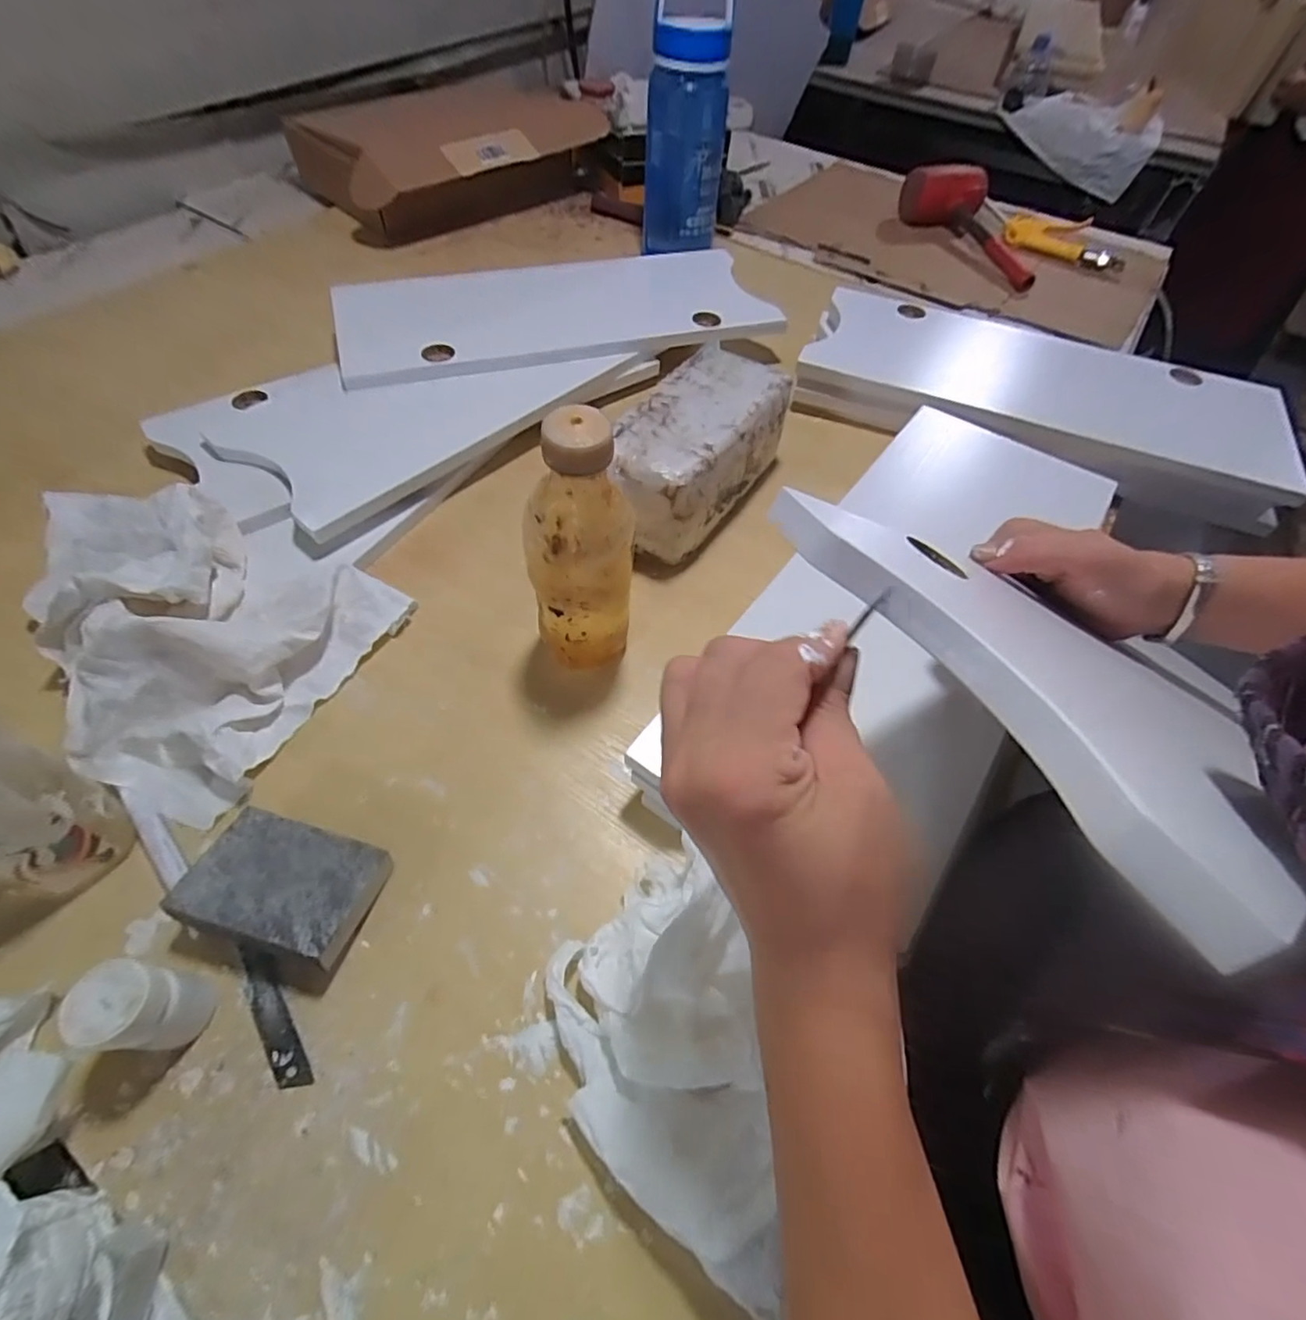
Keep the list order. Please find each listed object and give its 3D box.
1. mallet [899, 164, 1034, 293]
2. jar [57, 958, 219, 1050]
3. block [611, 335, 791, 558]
[{"bbox_3d":[0.540,-0.730,1.006,0.151,0.071,0.291,-7,57,-8],"label":"mallet"},{"bbox_3d":[-0.263,0.178,0.309,0.035,0.067,0.036,1,56,-2],"label":"jar"},{"bbox_3d":[0.039,-0.193,0.562,0.101,0.097,0.218,29,59,16],"label":"block"}]

